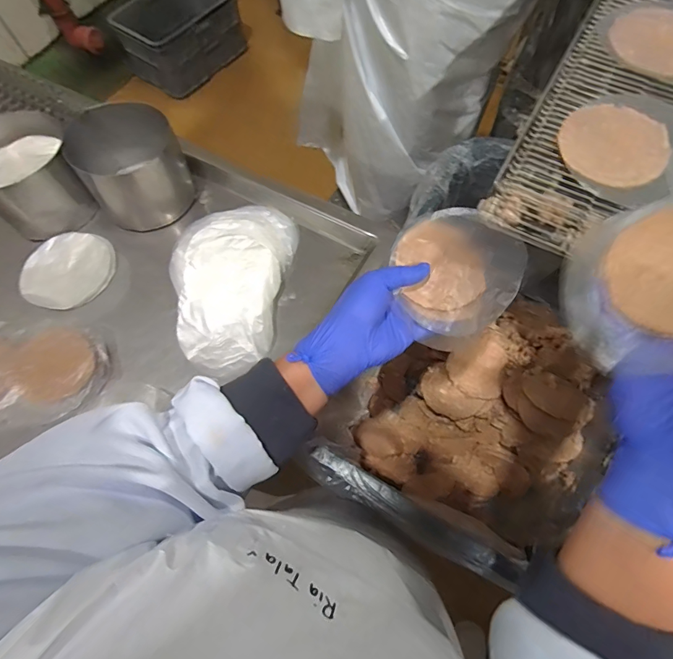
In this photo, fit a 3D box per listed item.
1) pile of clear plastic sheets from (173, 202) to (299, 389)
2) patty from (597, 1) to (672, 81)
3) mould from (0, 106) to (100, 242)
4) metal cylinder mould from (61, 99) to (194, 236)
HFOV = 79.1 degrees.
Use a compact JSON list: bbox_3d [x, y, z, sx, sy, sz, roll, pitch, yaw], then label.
[{"bbox_3d":[-0.146,-0.069,0.548,0.150,0.027,0.253,9,68,7],"label":"pile of clear plastic sheets"},{"bbox_3d":[0.319,-0.282,0.385,0.110,0.009,0.107,41,75,18],"label":"patty"},{"bbox_3d":[-0.438,-0.213,0.585,0.136,0.099,0.138,-31,69,-10],"label":"mould"},{"bbox_3d":[-0.292,-0.237,0.587,0.137,0.104,0.138,-29,68,-9],"label":"metal cylinder mould"}]

